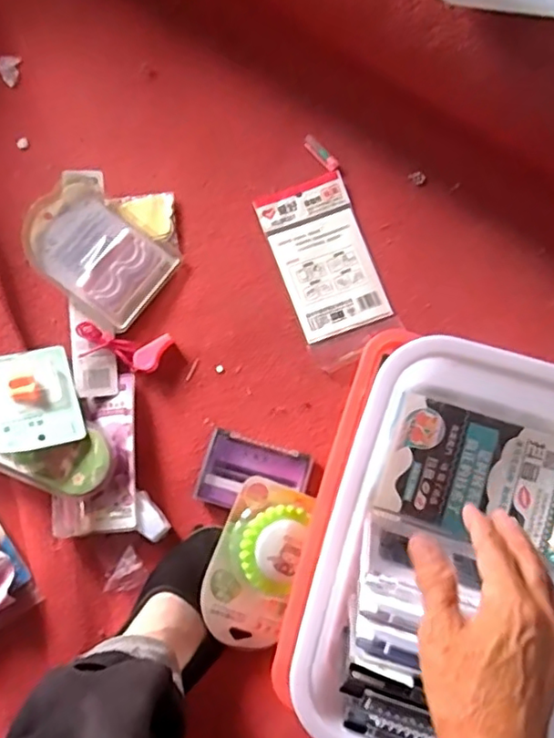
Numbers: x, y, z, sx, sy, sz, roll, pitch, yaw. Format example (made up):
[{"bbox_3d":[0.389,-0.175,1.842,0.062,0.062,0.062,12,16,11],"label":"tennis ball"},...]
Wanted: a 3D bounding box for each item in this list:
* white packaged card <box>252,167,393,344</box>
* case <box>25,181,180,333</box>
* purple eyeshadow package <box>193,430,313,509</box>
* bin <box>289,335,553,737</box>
[{"bbox_3d":[0.048,-0.117,0.609,0.095,0.008,0.164,-20,79,-3],"label":"white packaged card"},{"bbox_3d":[-0.183,-0.117,0.594,0.148,0.023,0.101,40,82,8],"label":"case"},{"bbox_3d":[-0.023,0.104,0.564,0.102,0.012,0.068,15,79,4],"label":"purple eyeshadow package"},{"bbox_3d":[0.145,0.137,0.419,0.211,0.076,0.282,17,79,4],"label":"bin"}]

